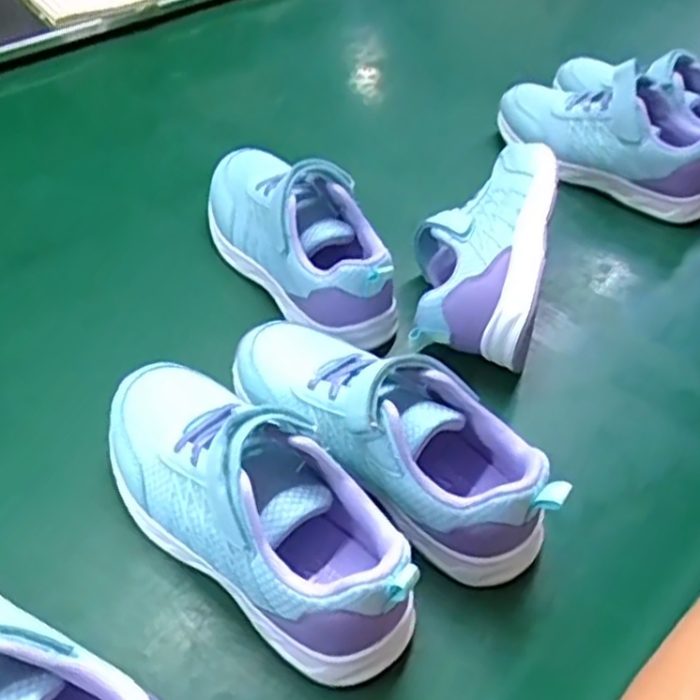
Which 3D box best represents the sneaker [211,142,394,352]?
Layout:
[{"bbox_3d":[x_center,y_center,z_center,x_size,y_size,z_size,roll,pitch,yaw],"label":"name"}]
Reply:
[{"bbox_3d":[-0.037,-0.084,0.536,0.077,0.084,0.204,-27,53,-26],"label":"sneaker"}]

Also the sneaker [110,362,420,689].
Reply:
[{"bbox_3d":[-0.051,0.077,0.377,0.201,0.093,0.077,33,52,26],"label":"sneaker"}]

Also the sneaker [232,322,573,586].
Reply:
[{"bbox_3d":[0.022,0.043,0.420,0.207,0.088,0.078,32,52,25],"label":"sneaker"}]

